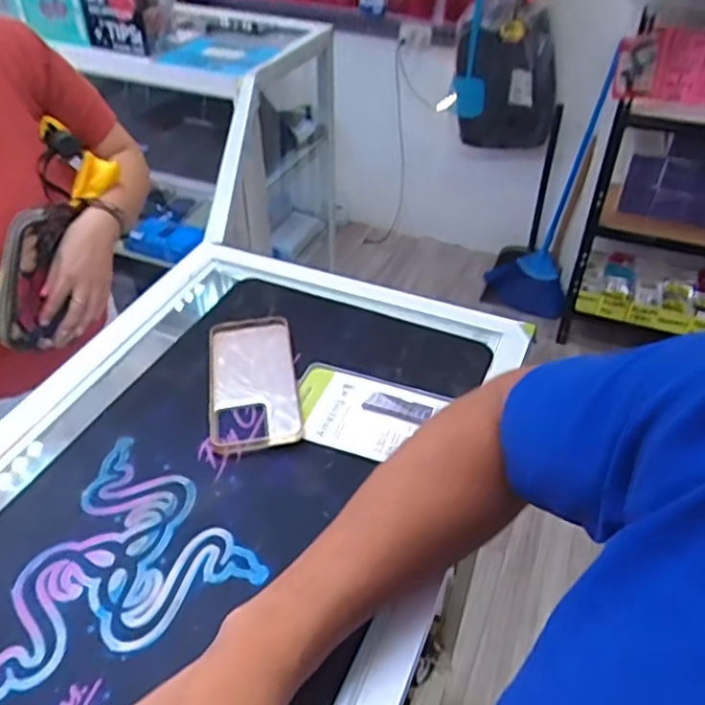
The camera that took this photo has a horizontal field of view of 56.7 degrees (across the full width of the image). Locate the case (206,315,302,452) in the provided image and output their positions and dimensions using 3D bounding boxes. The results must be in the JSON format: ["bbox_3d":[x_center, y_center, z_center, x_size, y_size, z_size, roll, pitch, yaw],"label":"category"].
[{"bbox_3d":[-0.093,0.024,0.605,0.080,0.016,0.164,-6,42,-8],"label":"case"}]

